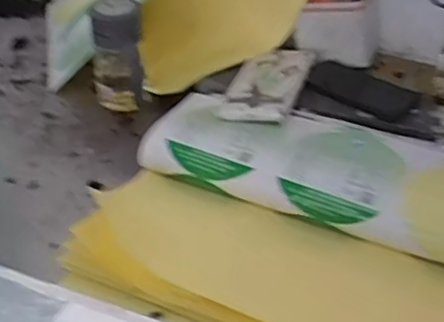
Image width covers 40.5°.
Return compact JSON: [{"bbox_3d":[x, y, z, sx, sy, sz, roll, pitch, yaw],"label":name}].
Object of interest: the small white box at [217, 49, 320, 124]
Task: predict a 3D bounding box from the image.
[{"bbox_3d":[0.067,-0.121,0.910,0.103,0.031,0.202,14,41,16],"label":"small white box"}]

